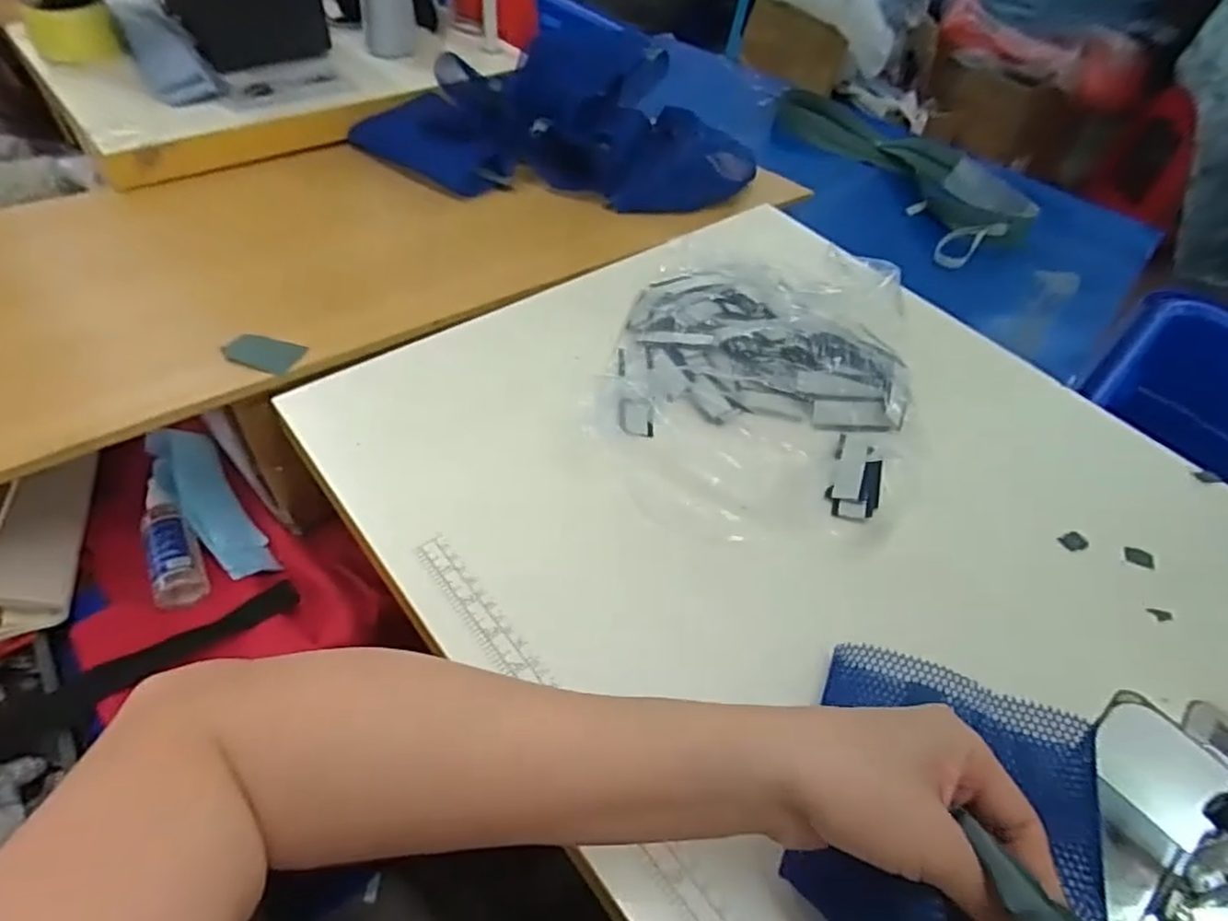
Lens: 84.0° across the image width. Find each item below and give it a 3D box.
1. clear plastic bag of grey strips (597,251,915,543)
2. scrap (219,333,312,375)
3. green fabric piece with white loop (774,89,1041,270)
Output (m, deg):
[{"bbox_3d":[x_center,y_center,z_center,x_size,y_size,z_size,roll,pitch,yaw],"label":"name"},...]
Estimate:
[{"bbox_3d":[0.115,-0.075,0.512,0.230,0.053,0.281,11,49,3],"label":"clear plastic bag of grey strips"},{"bbox_3d":[-0.262,-0.082,0.513,0.051,0.010,0.036,15,50,7],"label":"scrap"},{"bbox_3d":[0.376,-0.402,0.921,0.150,0.039,0.426,-15,53,-17],"label":"green fabric piece with white loop"}]

